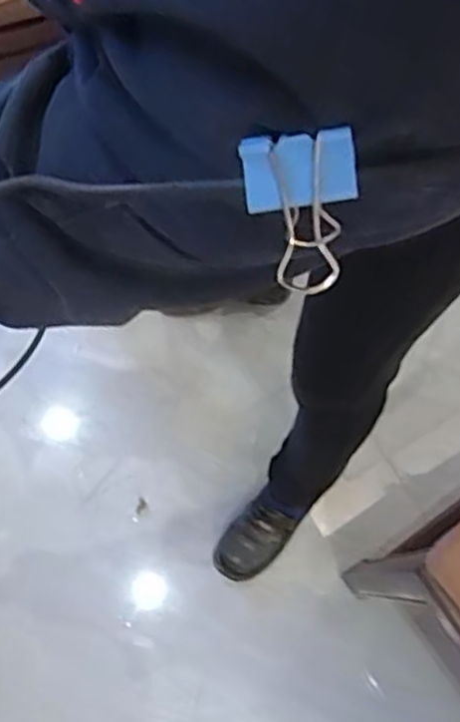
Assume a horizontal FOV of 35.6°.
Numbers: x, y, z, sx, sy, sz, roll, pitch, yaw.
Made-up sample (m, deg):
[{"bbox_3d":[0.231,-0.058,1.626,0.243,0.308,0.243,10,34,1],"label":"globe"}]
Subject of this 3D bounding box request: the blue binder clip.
[{"bbox_3d":[0.016,-0.036,0.171,0.026,0.014,0.036,5,107,10],"label":"blue binder clip"}]

